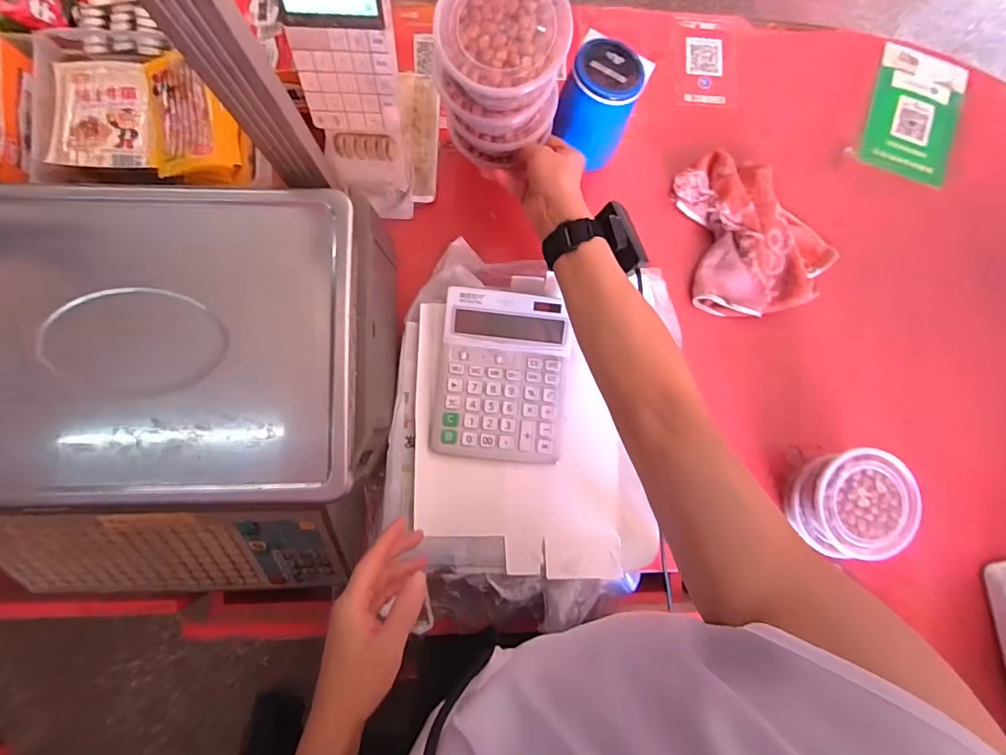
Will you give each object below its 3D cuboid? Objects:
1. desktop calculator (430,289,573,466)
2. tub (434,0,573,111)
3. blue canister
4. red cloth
[{"bbox_3d":[0.001,-0.001,0.519,0.145,0.032,0.184,7,85,-3],"label":"desktop calculator"},{"bbox_3d":[-0.003,-0.288,0.394,0.106,0.048,0.105,0,85,-4],"label":"tub"},{"bbox_3d":[0.103,-0.296,0.516,0.077,0.118,0.077,0,85,-4],"label":"blue canister"},{"bbox_3d":[0.316,-0.179,0.560,0.183,0.040,0.193,-11,86,-4],"label":"red cloth"}]

